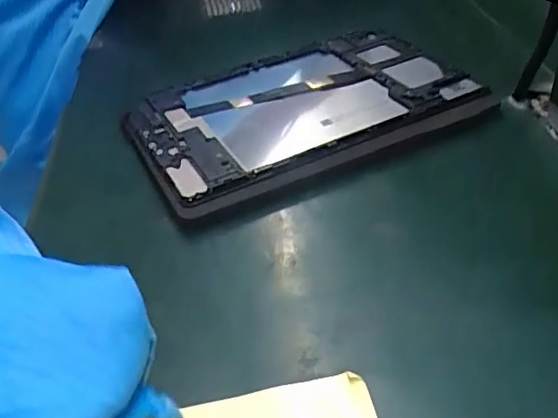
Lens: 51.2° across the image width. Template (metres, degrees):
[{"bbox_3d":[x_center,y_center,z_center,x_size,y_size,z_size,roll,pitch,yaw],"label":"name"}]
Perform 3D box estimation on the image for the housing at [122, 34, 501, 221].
[{"bbox_3d":[0.014,-0.077,0.440,0.238,0.019,0.166,-23,43,-17],"label":"housing"}]

